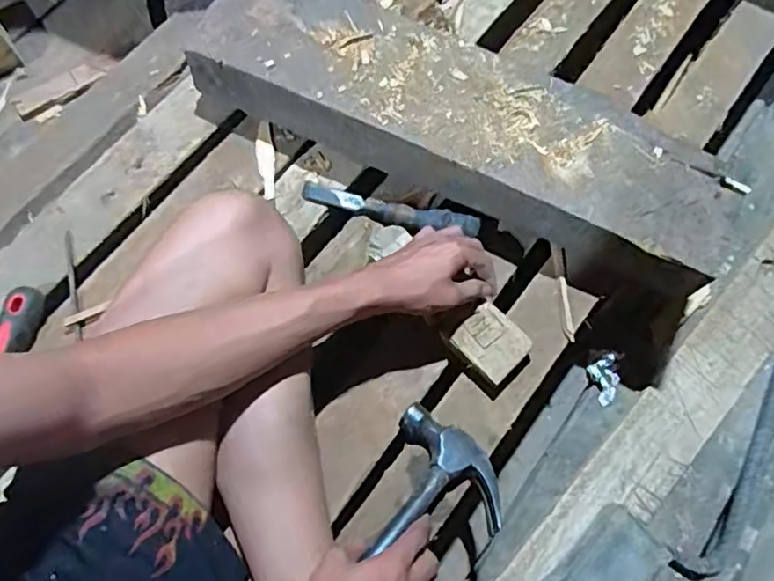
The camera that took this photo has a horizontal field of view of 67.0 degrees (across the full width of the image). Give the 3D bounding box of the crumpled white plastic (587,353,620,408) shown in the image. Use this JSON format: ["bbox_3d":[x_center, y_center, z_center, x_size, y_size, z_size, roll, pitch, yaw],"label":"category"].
[{"bbox_3d":[0.256,0.103,0.677,0.028,0.029,0.050,-17,72,-6],"label":"crumpled white plastic"}]

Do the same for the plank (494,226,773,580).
[{"bbox_3d":[0.355,0.115,0.684,0.630,0.027,0.090,-43,78,-14],"label":"plank"}]

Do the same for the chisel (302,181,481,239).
[{"bbox_3d":[0.001,-0.088,0.625,0.196,0.020,0.027,14,71,17],"label":"chisel"}]

